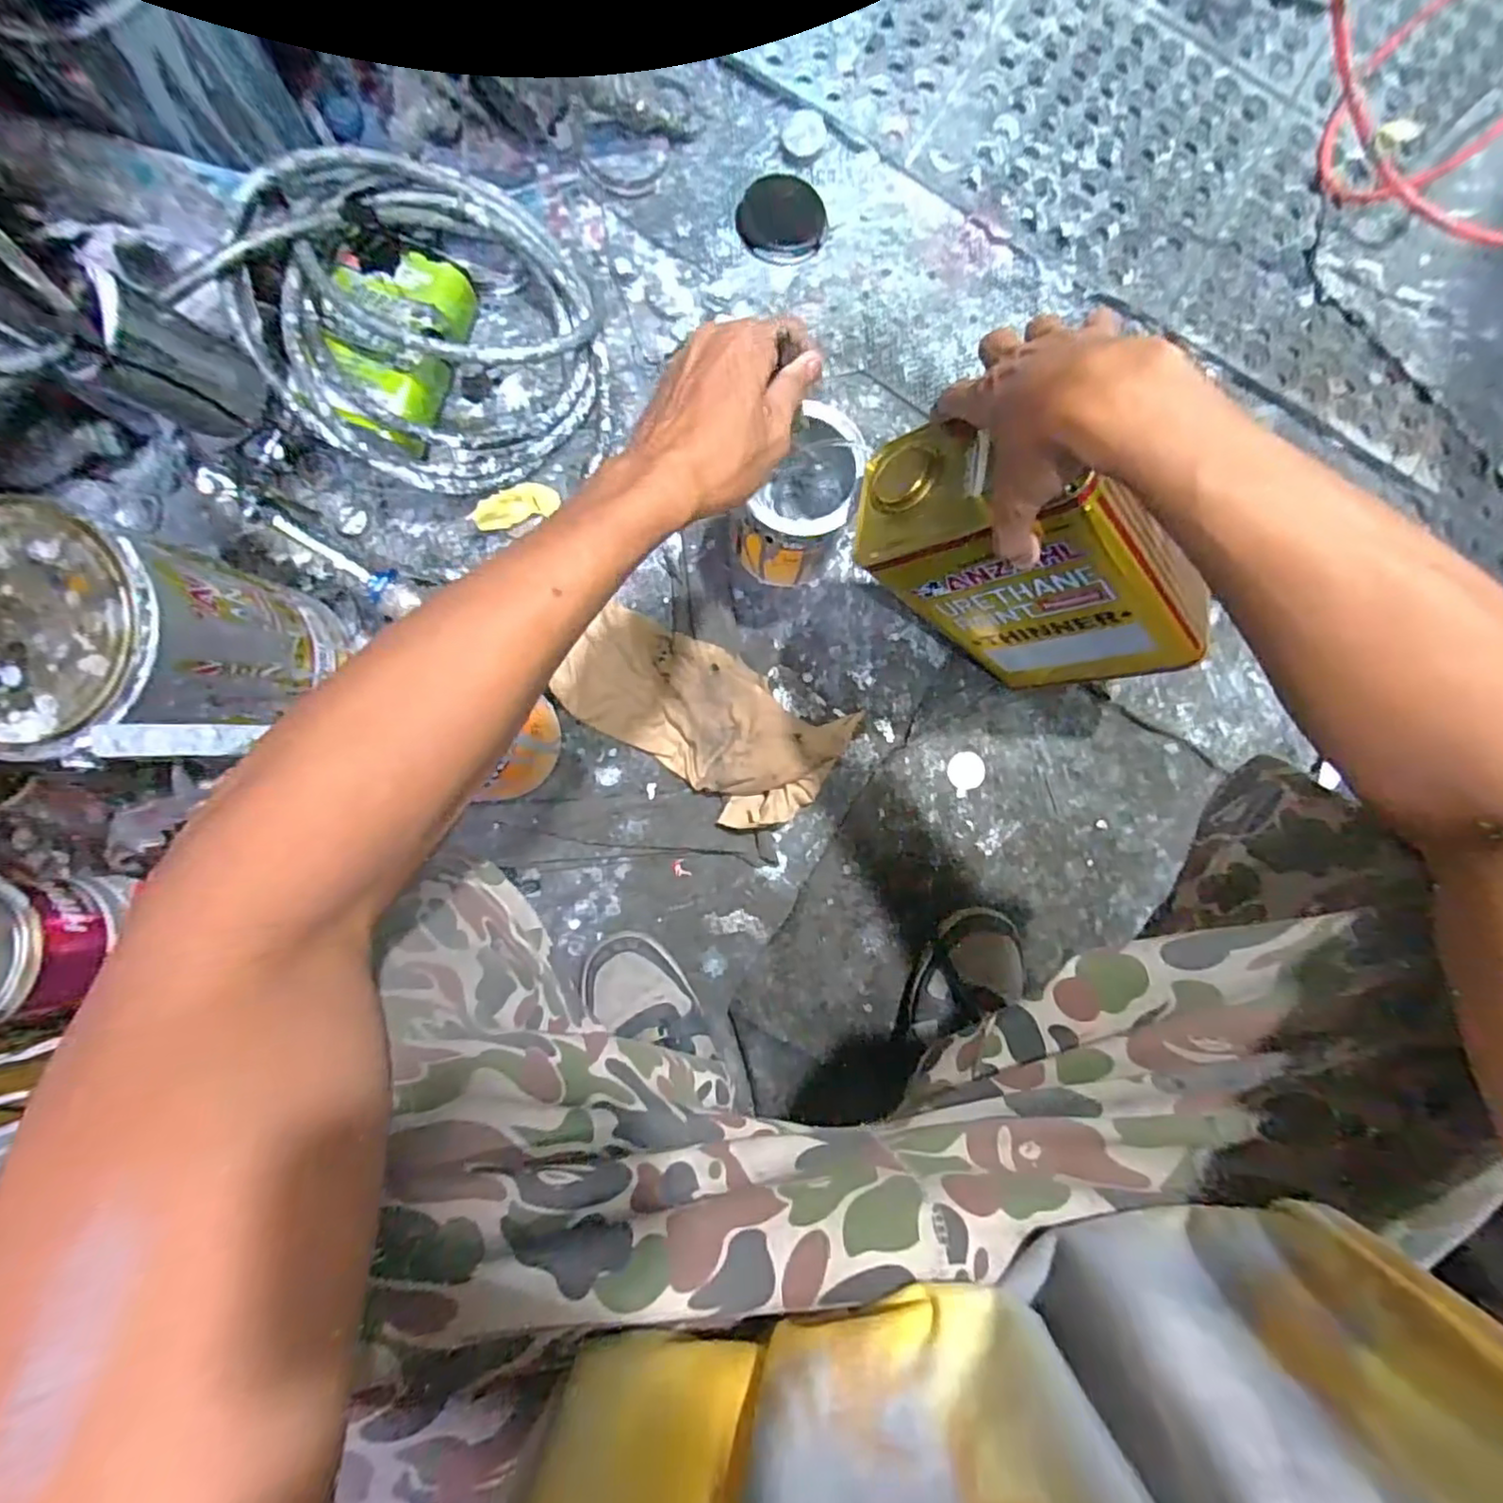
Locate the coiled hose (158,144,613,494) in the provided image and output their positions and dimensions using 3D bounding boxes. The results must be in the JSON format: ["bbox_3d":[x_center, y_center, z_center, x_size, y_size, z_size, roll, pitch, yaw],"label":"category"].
[{"bbox_3d":[-0.269,-0.374,0.565,0.275,0.131,0.273,0,87,-3],"label":"coiled hose"}]

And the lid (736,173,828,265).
[{"bbox_3d":[0.032,-0.546,0.659,0.089,0.009,0.094,0,87,-3],"label":"lid"}]

